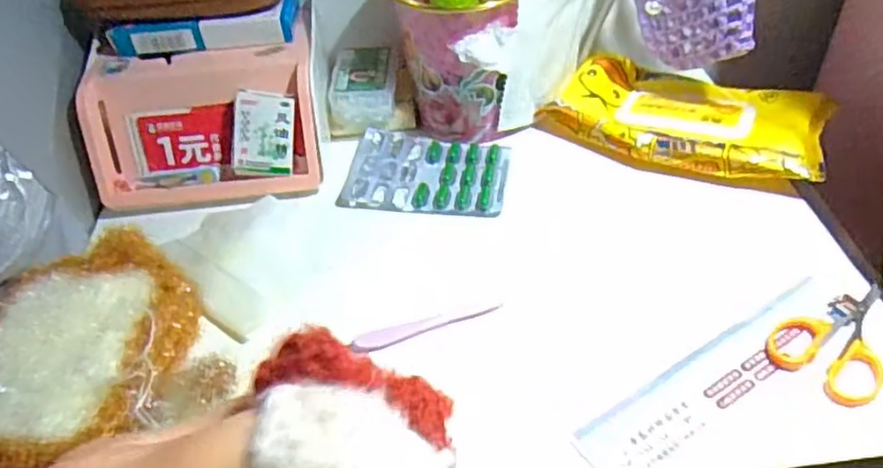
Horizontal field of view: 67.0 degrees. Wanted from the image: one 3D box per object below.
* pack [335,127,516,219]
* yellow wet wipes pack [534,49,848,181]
[{"bbox_3d":[-0.011,-0.048,0.506,0.119,0.007,0.084,4,44,10],"label":"pack"},{"bbox_3d":[0.185,-0.090,0.512,0.193,0.031,0.114,21,49,25],"label":"yellow wet wipes pack"}]

